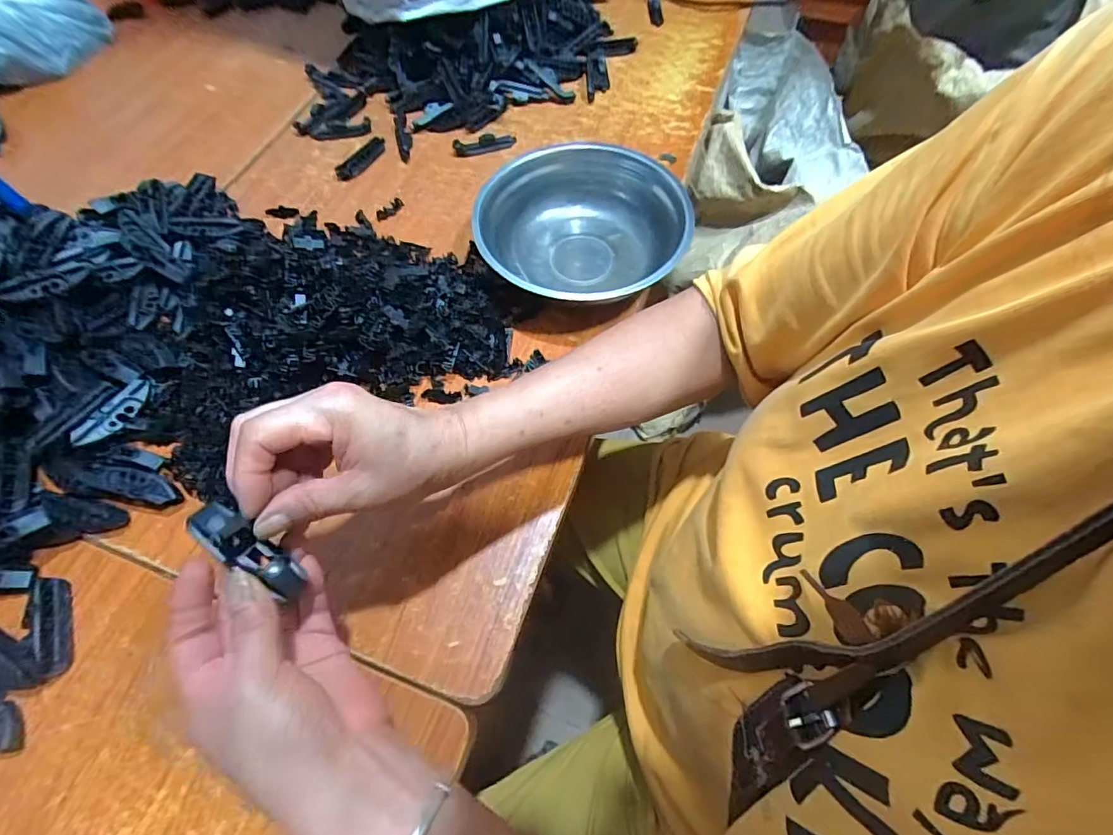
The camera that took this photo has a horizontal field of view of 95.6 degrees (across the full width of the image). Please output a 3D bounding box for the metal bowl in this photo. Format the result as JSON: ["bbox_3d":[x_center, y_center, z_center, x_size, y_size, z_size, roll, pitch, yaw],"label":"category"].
[{"bbox_3d":[0.024,-0.180,0.493,0.185,0.068,0.193,-1,62,2],"label":"metal bowl"}]

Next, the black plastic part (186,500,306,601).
[{"bbox_3d":[-0.171,0.070,0.275,0.069,0.023,0.022,38,69,-3],"label":"black plastic part"}]

